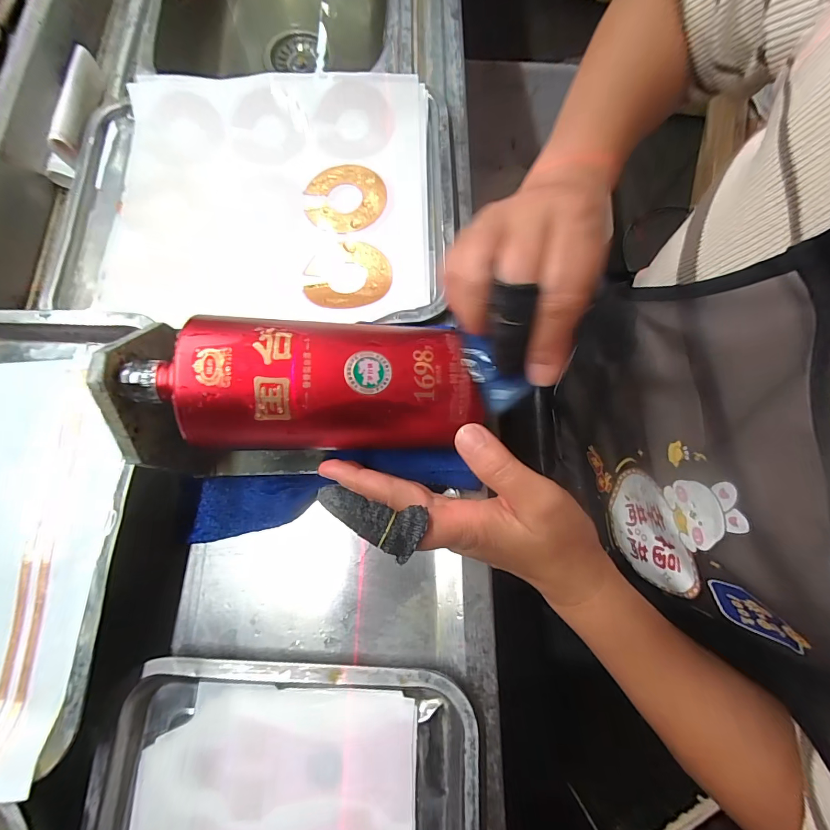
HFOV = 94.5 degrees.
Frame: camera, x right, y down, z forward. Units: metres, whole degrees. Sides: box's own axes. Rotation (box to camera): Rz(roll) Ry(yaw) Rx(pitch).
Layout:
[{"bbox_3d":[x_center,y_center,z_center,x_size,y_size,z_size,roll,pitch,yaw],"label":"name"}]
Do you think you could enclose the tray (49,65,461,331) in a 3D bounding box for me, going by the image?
[{"bbox_3d":[-0.156,-0.217,0.381,0.380,0.043,0.288,4,72,-4],"label":"tray"}]

